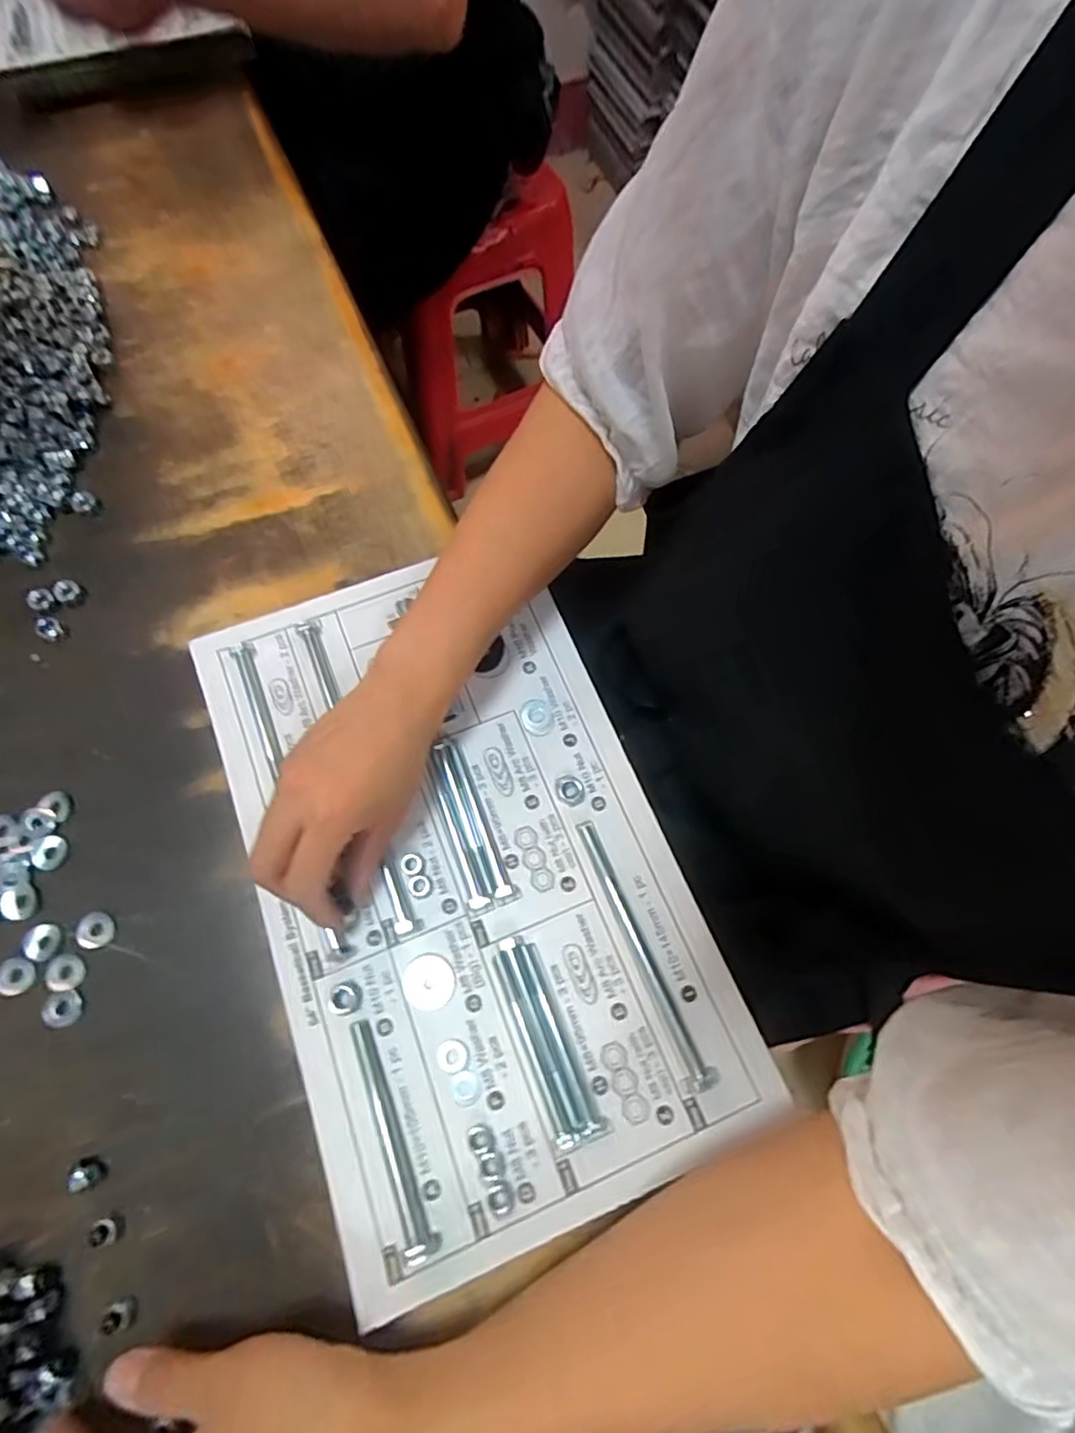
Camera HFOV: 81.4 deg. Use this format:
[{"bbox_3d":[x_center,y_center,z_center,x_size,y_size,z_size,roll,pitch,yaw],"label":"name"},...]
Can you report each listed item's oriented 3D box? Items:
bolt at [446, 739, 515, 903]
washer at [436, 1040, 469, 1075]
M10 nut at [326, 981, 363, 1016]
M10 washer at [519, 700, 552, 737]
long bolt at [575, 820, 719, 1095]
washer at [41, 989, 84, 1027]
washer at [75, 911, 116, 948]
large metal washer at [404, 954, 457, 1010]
[{"bbox_3d":[-0.037,0.060,0.386,0.010,0.012,0.103,-18,71,-7],"label":"bolt"},{"bbox_3d":[-0.047,0.188,0.346,0.017,0.004,0.016,0,70,0],"label":"washer"},{"bbox_3d":[-0.110,0.159,0.353,0.019,0.006,0.016,-17,71,-6],"label":"M10 nut"},{"bbox_3d":[0.000,0.000,0.409,0.020,0.004,0.025,-18,71,-7],"label":"M10 washer"},{"bbox_3d":[0.057,0.132,0.356,0.018,0.019,0.154,-24,72,-9],"label":"long bolt"},{"bbox_3d":[-0.270,0.166,0.354,0.019,0.006,0.019,-7,70,-3],"label":"washer"},{"bbox_3d":[-0.258,0.125,0.364,0.020,0.006,0.019,0,70,0],"label":"washer"},{"bbox_3d":[-0.062,0.152,0.358,0.029,0.004,0.029,0,70,0],"label":"large metal washer"}]

